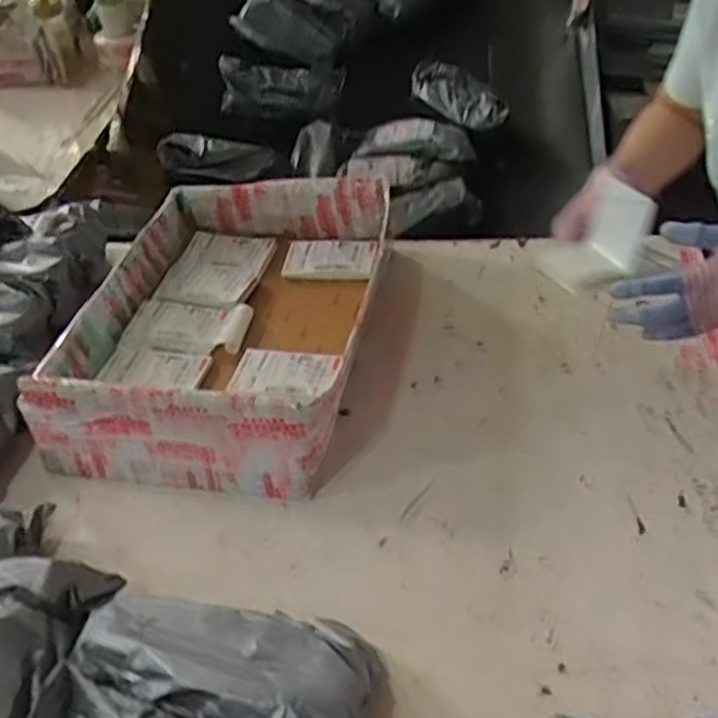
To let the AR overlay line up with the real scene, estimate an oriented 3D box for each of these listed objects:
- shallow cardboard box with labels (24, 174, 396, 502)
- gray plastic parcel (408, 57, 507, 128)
[{"bbox_3d":[-0.166,-0.054,0.975,0.375,0.118,0.495,4,43,13],"label":"shallow cardboard box with labels"},{"bbox_3d":[0.194,-0.505,1.486,0.066,0.110,0.226,-30,46,-24],"label":"gray plastic parcel"}]

